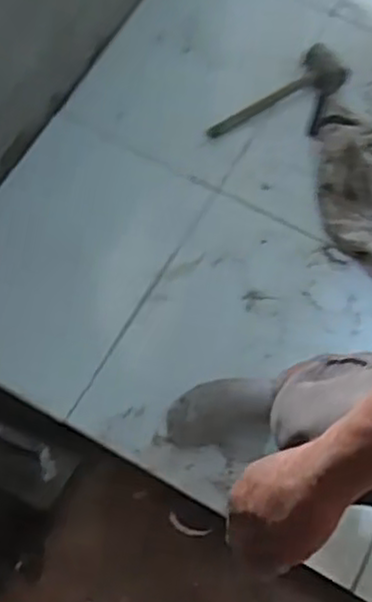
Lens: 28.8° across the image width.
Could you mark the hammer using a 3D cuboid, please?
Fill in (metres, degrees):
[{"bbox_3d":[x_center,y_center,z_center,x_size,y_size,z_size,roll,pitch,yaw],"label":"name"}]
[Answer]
[{"bbox_3d":[0.192,-0.367,1.366,0.295,0.051,0.135,-40,73,-16],"label":"hammer"}]

